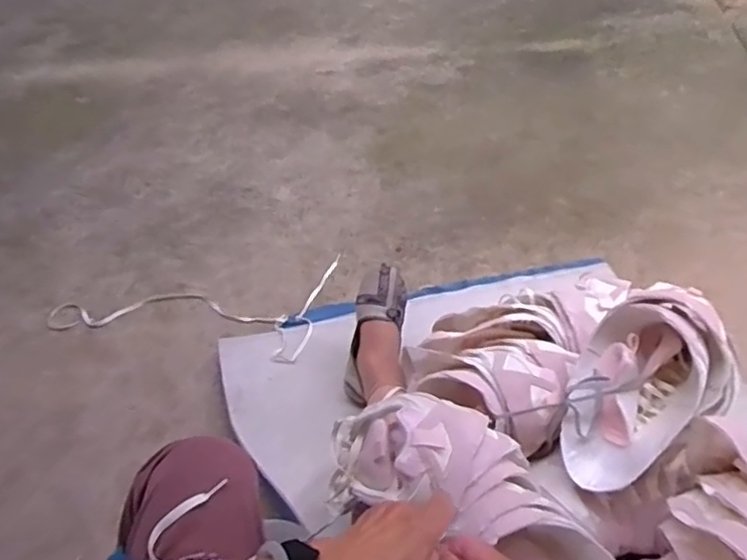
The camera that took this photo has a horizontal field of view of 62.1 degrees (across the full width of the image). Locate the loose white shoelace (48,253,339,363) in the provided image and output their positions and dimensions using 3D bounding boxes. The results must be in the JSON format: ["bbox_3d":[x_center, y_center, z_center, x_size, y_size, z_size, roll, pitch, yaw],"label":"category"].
[{"bbox_3d":[-0.361,0.034,1.218,0.536,0.024,0.247,4,57,9],"label":"loose white shoelace"}]

